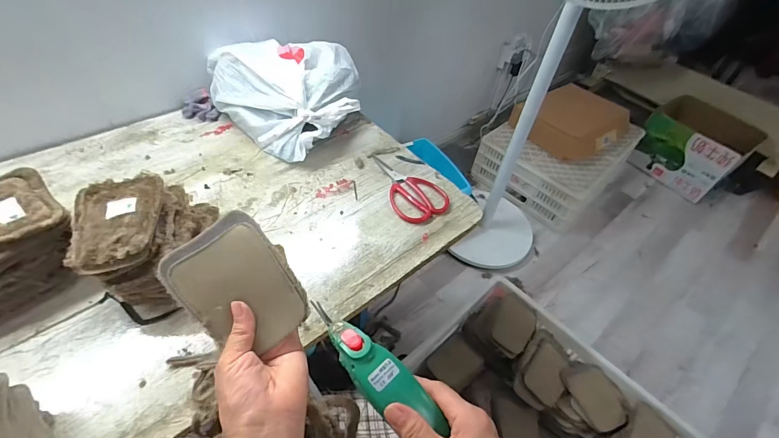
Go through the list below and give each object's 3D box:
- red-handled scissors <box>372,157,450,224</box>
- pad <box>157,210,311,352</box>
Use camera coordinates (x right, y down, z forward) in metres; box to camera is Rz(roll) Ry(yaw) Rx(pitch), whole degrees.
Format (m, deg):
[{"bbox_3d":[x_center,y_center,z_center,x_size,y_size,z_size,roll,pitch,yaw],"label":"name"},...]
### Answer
[{"bbox_3d":[0.027,-0.064,0.674,0.092,0.011,0.179,-22,53,-23],"label":"red-handled scissors"},{"bbox_3d":[-0.140,0.062,0.351,0.093,0.010,0.126,-42,87,-13],"label":"pad"}]

